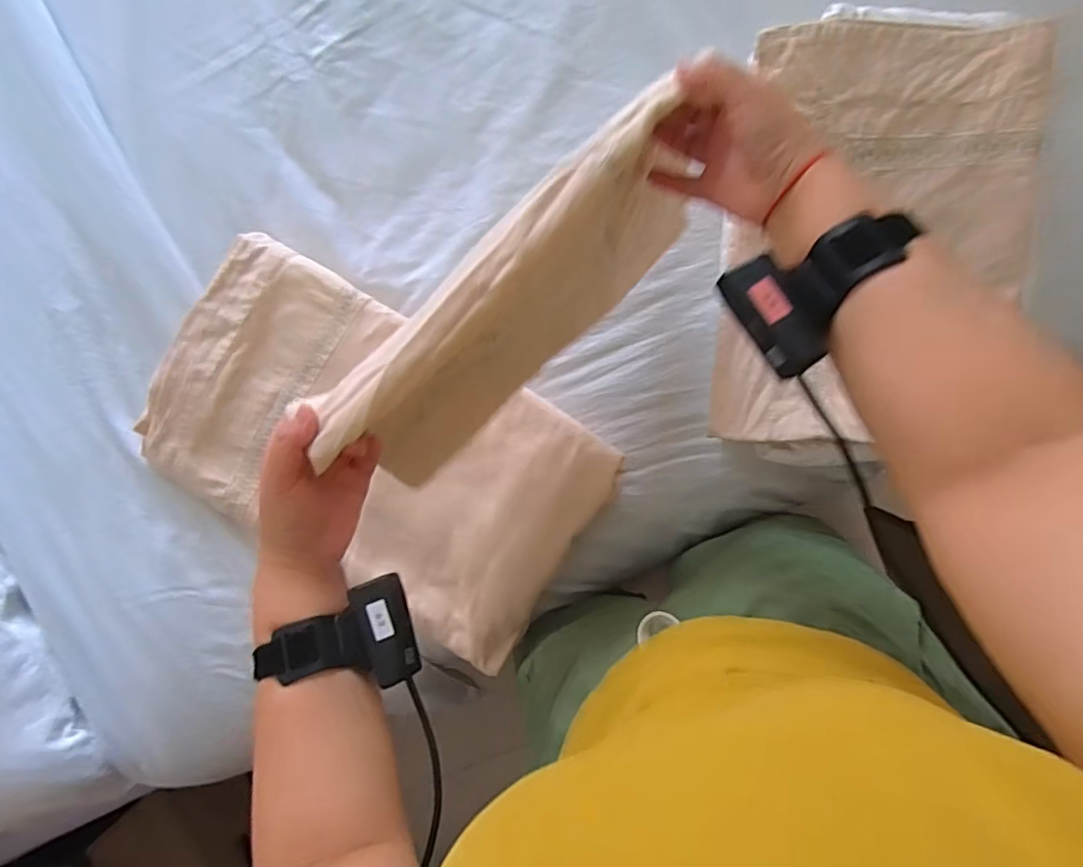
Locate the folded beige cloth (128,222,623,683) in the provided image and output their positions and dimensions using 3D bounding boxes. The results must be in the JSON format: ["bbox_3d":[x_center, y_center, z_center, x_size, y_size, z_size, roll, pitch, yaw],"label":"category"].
[{"bbox_3d":[-0.215,0.021,0.745,0.547,0.048,0.325,32,97,6],"label":"folded beige cloth"}]

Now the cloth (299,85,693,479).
[{"bbox_3d":[-0.024,-0.092,0.511,0.359,0.274,0.051,-45,86,9],"label":"cloth"}]

